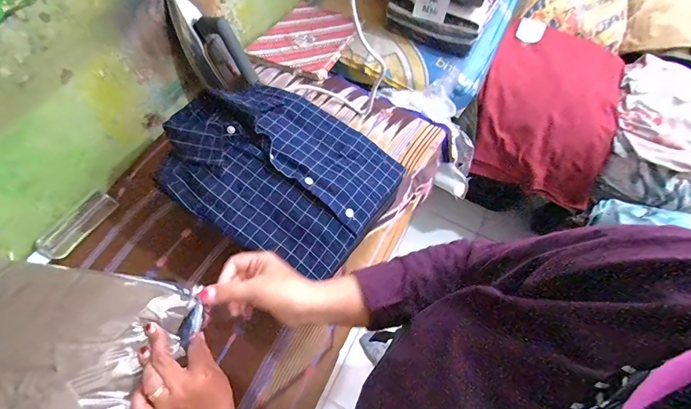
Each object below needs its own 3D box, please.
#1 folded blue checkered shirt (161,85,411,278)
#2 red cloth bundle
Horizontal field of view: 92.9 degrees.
[{"bbox_3d":[-0.110,-0.060,0.514,0.348,0.060,0.261,30,67,12],"label":"folded blue checkered shirt"},{"bbox_3d":[0.665,-0.323,1.100,0.439,0.247,0.517,23,66,9],"label":"red cloth bundle"}]

